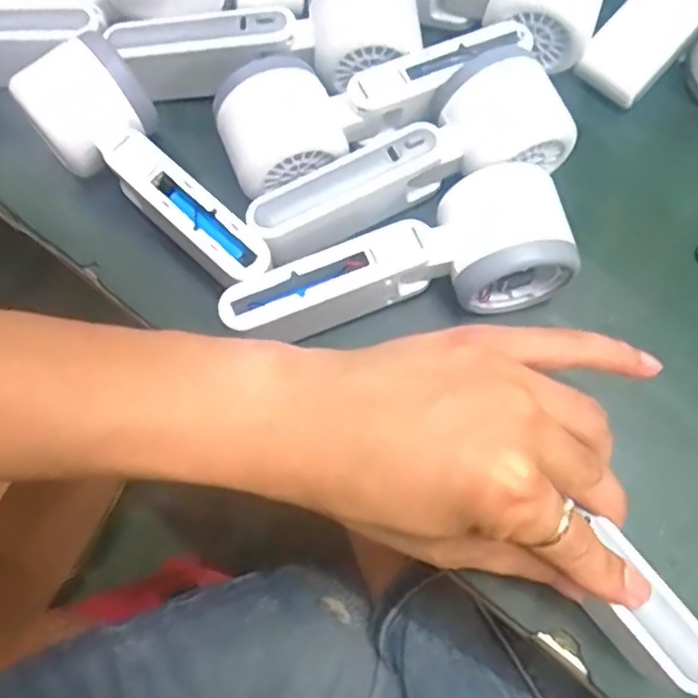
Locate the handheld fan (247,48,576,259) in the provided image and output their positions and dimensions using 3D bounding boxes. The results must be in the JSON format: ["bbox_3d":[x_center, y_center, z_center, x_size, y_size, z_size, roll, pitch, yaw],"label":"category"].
[{"bbox_3d":[0.031,-0.083,0.348,0.159,0.058,0.060,-31,74,-9],"label":"handheld fan"}]

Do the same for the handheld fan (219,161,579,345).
[{"bbox_3d":[0.021,-0.037,0.333,0.164,0.052,0.061,-16,72,-5],"label":"handheld fan"}]

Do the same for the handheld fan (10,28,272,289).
[{"bbox_3d":[-0.104,-0.084,0.346,0.057,0.050,0.161,-37,75,-11],"label":"handheld fan"}]

